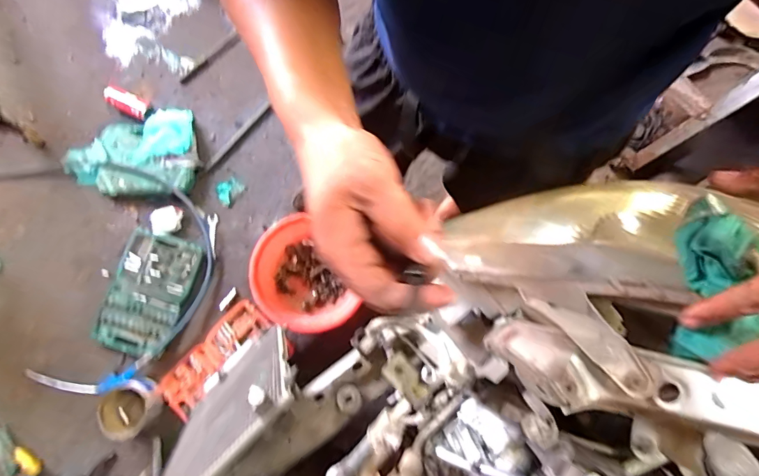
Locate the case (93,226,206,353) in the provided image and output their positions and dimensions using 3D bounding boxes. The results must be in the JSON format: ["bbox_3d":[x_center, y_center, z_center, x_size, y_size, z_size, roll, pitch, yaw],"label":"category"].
[{"bbox_3d":[-0.773,0.178,1.344,0.251,0.038,0.390,15,80,4],"label":"case"}]

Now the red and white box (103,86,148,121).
[{"bbox_3d":[-0.933,-0.499,1.491,0.149,0.033,0.077,28,75,-10],"label":"red and white box"}]

